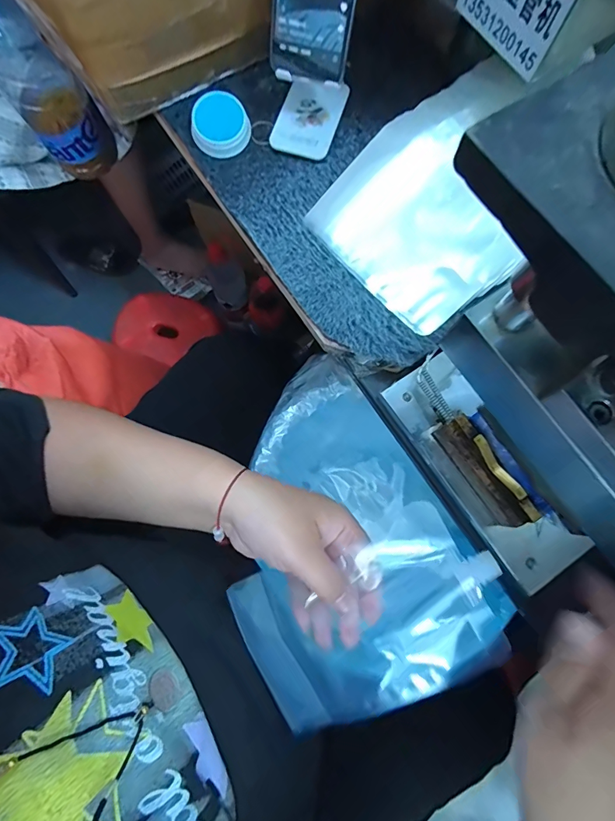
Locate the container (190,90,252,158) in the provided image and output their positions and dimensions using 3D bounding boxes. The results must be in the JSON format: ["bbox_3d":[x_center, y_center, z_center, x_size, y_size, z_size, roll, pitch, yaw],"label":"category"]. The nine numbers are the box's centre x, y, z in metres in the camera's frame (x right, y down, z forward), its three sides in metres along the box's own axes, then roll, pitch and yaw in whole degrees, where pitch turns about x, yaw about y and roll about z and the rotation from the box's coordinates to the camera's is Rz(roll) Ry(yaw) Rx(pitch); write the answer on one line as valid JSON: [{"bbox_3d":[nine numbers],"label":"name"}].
[{"bbox_3d":[-0.095,-0.311,0.434,0.060,0.031,0.057,0,77,0],"label":"container"}]

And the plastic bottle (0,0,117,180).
[{"bbox_3d":[-0.358,-0.441,0.541,0.092,0.237,0.090,-33,80,-7],"label":"plastic bottle"}]

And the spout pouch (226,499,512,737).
[{"bbox_3d":[0.044,0.158,0.306,0.196,0.013,0.121,-31,76,10],"label":"spout pouch"}]

